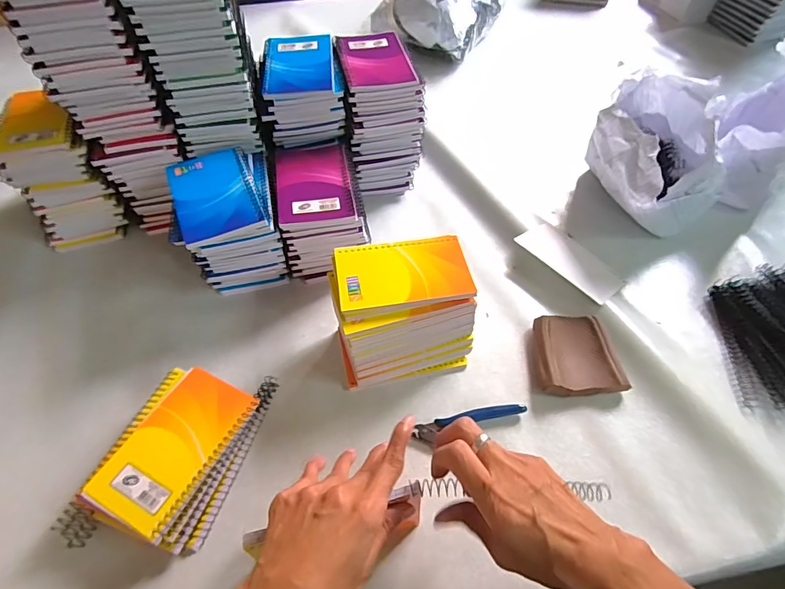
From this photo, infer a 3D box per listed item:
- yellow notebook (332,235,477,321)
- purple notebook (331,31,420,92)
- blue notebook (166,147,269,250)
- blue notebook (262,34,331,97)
[{"bbox_3d":[0.010,-0.022,0.435,0.129,0.008,0.082,-9,53,-7],"label":"yellow notebook"},{"bbox_3d":[-0.022,-0.292,0.545,0.085,0.012,0.122,-10,53,-8],"label":"purple notebook"},{"bbox_3d":[-0.188,-0.107,0.468,0.083,0.012,0.124,-20,55,-14],"label":"blue notebook"},{"bbox_3d":[-0.114,-0.281,0.535,0.080,0.015,0.123,-6,53,-4],"label":"blue notebook"}]

